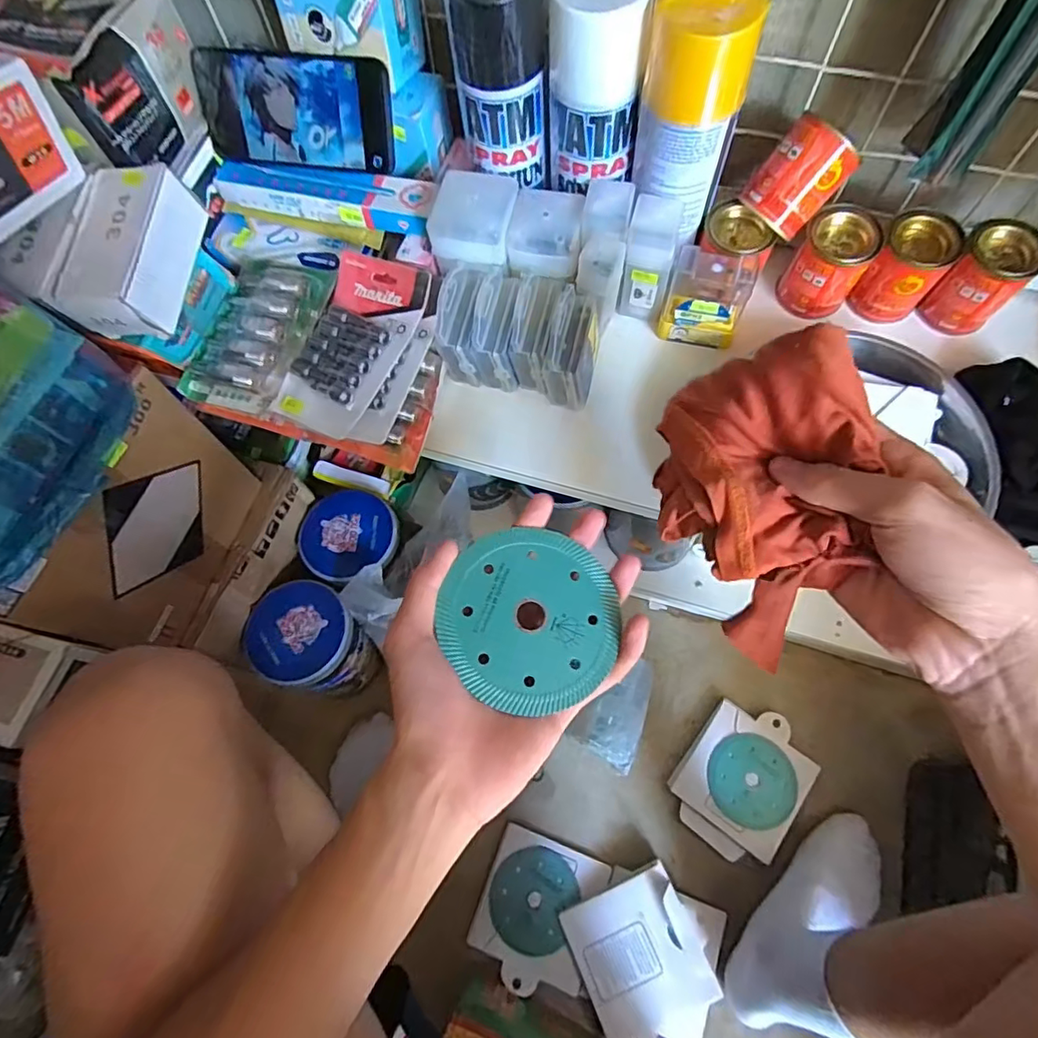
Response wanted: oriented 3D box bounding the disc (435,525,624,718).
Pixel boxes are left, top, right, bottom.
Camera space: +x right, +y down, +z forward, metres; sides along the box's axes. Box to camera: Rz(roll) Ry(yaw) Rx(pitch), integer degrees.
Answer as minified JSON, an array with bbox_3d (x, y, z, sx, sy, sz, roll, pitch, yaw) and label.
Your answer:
[{"bbox_3d":[0.007,0.053,0.311,0.094,0.004,0.095,3,69,-8],"label":"disc"}]

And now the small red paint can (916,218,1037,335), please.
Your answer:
[{"bbox_3d":[0.360,-0.187,0.441,0.048,0.067,0.051,-1,68,3],"label":"small red paint can"}]

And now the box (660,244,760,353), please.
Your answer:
[{"bbox_3d":[0.151,-0.179,0.452,0.061,0.072,0.038,17,70,10],"label":"box"}]

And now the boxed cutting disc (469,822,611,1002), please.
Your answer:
[{"bbox_3d":[0.022,0.445,0.639,0.128,0.013,0.142,19,70,11],"label":"boxed cutting disc"}]

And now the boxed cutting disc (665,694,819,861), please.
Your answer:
[{"bbox_3d":[0.270,0.313,0.679,0.132,0.017,0.167,34,74,15],"label":"boxed cutting disc"}]

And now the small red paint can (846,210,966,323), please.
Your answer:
[{"bbox_3d":[0.306,-0.197,0.449,0.049,0.066,0.049,39,75,17],"label":"small red paint can"}]

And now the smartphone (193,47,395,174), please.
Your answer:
[{"bbox_3d":[-0.184,-0.331,0.459,0.170,0.073,0.017,10,38,9],"label":"smartphone"}]

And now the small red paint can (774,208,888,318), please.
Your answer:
[{"bbox_3d":[0.251,-0.206,0.460,0.054,0.069,0.056,-1,68,3],"label":"small red paint can"}]

